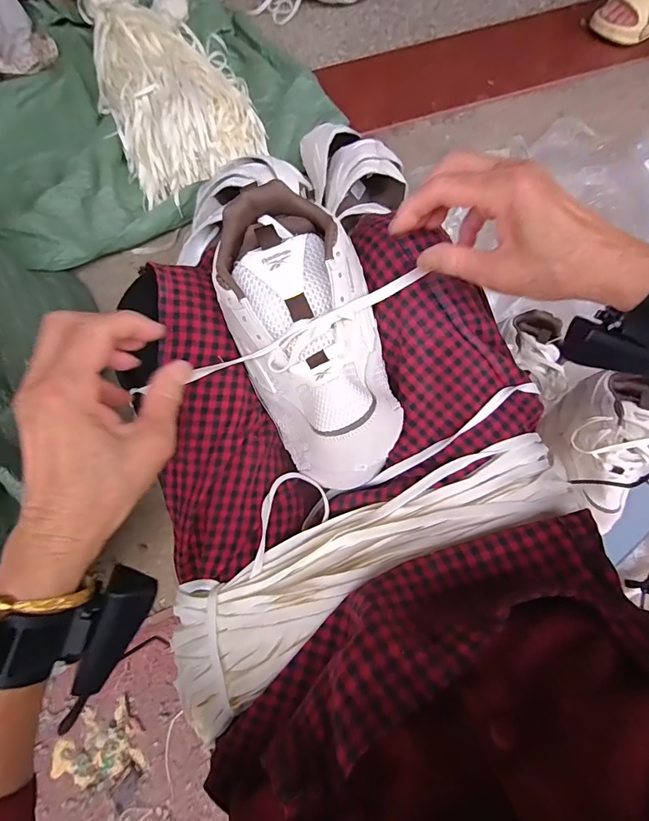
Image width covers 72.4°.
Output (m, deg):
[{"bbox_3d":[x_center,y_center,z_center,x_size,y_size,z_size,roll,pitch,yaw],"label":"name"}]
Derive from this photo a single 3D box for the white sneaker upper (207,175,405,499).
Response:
[{"bbox_3d":[-0.010,-0.053,0.343,0.106,0.062,0.239,-20,94,-5],"label":"white sneaker upper"}]

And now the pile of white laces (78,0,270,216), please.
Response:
[{"bbox_3d":[-0.312,-0.665,0.878,0.274,0.077,0.534,-22,71,-6],"label":"pile of white laces"}]

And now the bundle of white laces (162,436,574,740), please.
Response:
[{"bbox_3d":[0.033,0.115,0.343,0.360,0.066,0.098,-29,72,-8],"label":"bundle of white laces"}]

